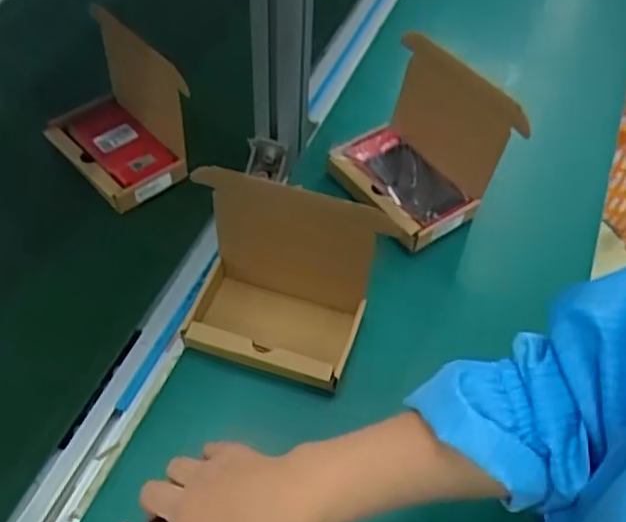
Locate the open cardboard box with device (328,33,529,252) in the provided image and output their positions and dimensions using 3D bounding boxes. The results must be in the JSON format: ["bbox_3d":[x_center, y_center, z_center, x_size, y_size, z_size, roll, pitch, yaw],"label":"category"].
[{"bbox_3d":[0.098,-0.112,0.620,0.111,0.119,0.147,-38,64,-27],"label":"open cardboard box with device"}]

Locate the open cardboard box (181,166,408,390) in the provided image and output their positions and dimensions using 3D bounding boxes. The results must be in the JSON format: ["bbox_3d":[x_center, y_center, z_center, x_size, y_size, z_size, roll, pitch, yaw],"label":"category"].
[{"bbox_3d":[-0.028,0.019,0.519,0.138,0.121,0.095,12,54,6],"label":"open cardboard box"}]

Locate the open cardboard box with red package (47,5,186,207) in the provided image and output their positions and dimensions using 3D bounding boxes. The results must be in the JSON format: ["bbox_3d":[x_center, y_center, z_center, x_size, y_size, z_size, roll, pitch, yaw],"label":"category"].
[{"bbox_3d":[-0.195,-0.141,0.638,0.091,0.115,0.140,-35,62,-25],"label":"open cardboard box with red package"}]

